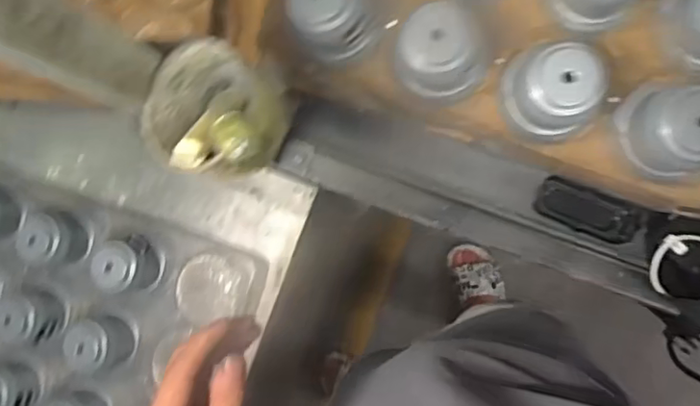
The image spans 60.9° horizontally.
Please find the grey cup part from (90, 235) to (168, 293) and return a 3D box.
[{"bbox_3d":[-0.291,0.082,0.782,0.070,0.085,0.068,0,87,7],"label":"grey cup part"}]

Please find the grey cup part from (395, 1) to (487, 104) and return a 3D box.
[{"bbox_3d":[0.083,-0.135,0.532,0.082,0.063,0.076,4,88,7],"label":"grey cup part"}]

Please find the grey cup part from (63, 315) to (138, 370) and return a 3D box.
[{"bbox_3d":[-0.325,0.184,0.786,0.070,0.082,0.073,-15,86,6],"label":"grey cup part"}]

